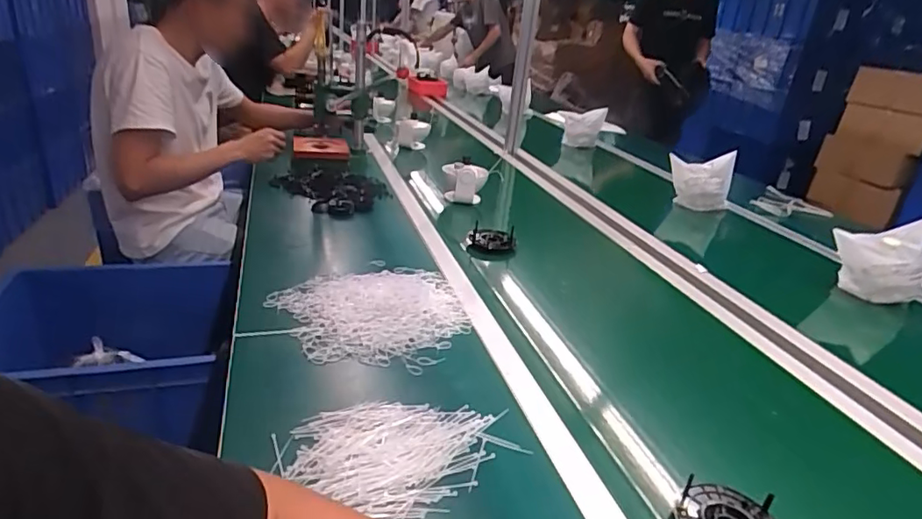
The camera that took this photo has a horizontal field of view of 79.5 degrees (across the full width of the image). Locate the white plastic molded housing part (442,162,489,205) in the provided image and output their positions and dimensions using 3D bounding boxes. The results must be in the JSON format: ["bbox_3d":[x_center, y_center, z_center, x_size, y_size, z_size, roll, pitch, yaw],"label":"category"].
[{"bbox_3d":[0.010,-0.195,1.434,0.118,0.106,0.068,3,24,0],"label":"white plastic molded housing part"}]

